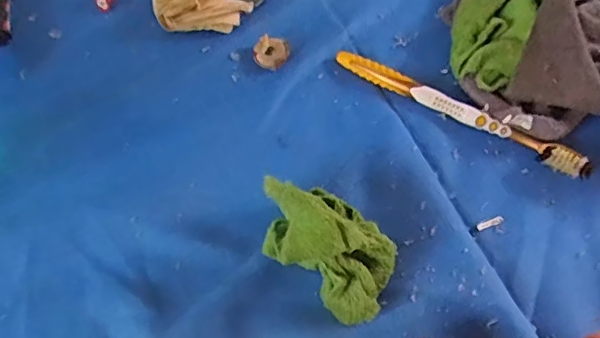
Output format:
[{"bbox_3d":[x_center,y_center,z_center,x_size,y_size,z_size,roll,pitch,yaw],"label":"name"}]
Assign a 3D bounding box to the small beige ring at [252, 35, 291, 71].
[{"bbox_3d":[-0.021,-0.086,0.418,0.025,0.006,0.026,18,60,10],"label":"small beige ring"}]

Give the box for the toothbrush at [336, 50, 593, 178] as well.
[{"bbox_3d":[0.107,-0.042,0.388,0.183,0.016,0.017,28,62,15],"label":"toothbrush"}]

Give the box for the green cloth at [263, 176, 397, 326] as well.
[{"bbox_3d":[0.015,0.041,0.313,0.081,0.049,0.051,37,65,19],"label":"green cloth"}]

